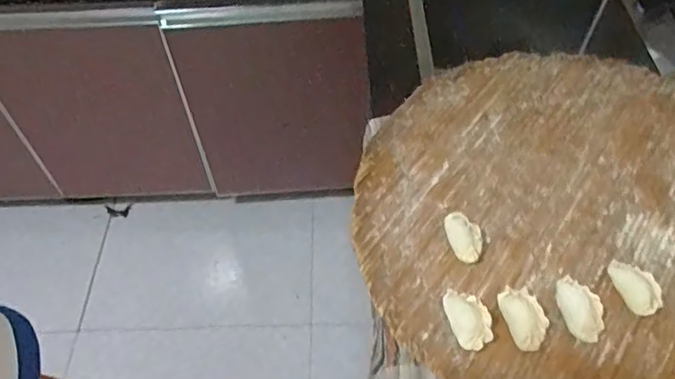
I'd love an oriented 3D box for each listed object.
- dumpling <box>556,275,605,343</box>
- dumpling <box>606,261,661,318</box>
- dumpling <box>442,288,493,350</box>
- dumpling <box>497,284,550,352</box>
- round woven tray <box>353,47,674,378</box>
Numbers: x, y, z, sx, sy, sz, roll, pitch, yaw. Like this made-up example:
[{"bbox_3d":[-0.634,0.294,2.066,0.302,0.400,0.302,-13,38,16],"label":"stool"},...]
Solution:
[{"bbox_3d":[0.216,0.107,0.511,0.031,0.020,0.057,-4,52,-1],"label":"dumpling"},{"bbox_3d":[0.271,0.087,0.523,0.028,0.021,0.055,-12,53,-7],"label":"dumpling"},{"bbox_3d":[0.114,0.115,0.506,0.034,0.024,0.054,-8,52,-4],"label":"dumpling"},{"bbox_3d":[0.162,0.114,0.507,0.034,0.022,0.055,-14,53,-8],"label":"dumpling"},{"bbox_3d":[0.279,0.023,0.582,0.492,0.032,0.486,-1,52,1],"label":"round woven tray"}]

